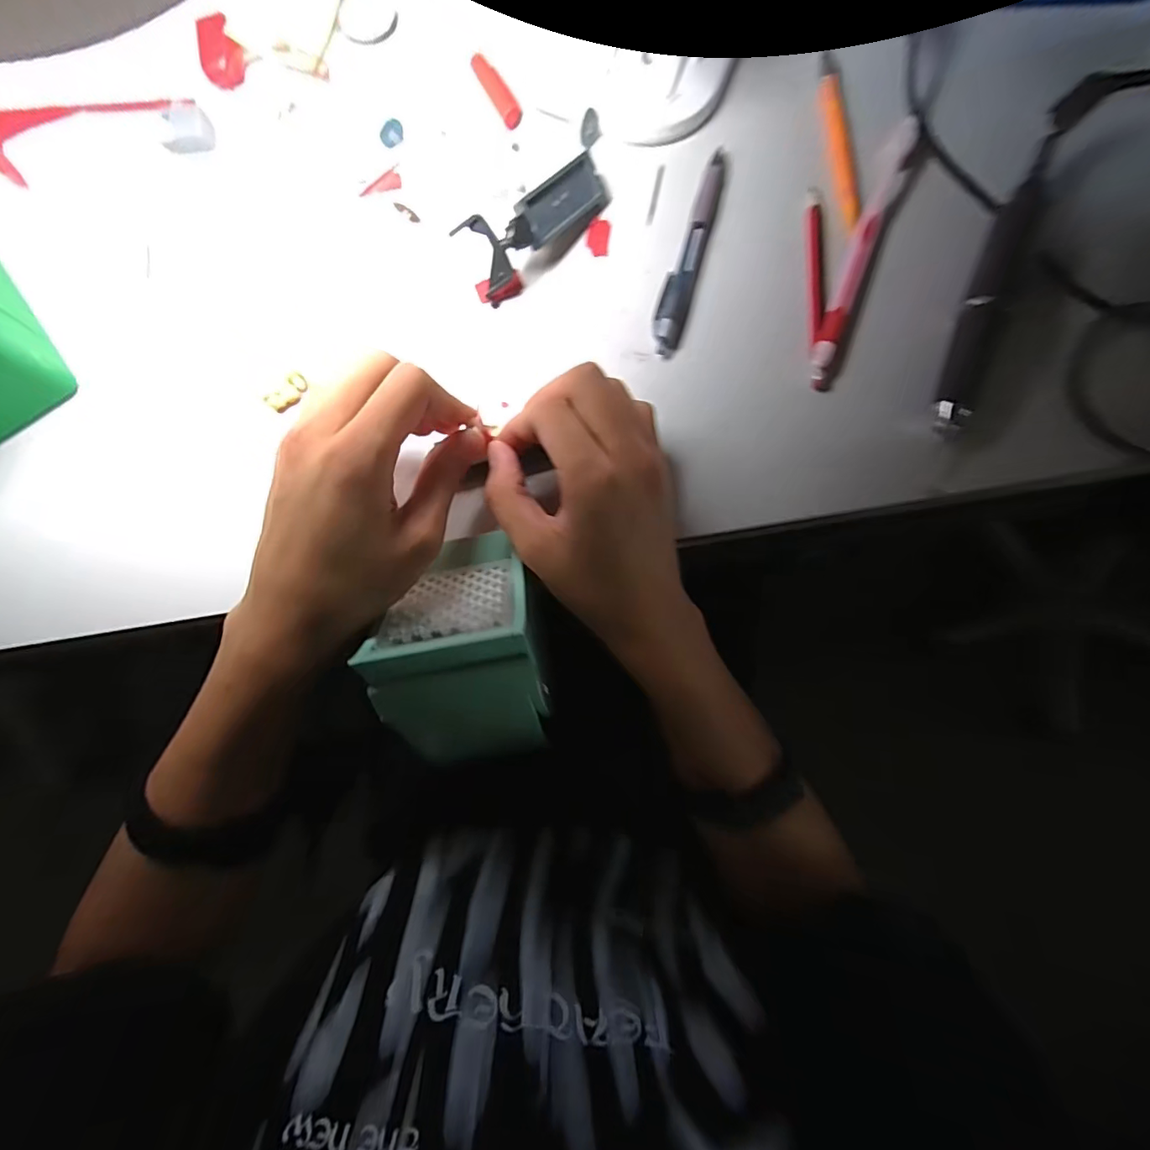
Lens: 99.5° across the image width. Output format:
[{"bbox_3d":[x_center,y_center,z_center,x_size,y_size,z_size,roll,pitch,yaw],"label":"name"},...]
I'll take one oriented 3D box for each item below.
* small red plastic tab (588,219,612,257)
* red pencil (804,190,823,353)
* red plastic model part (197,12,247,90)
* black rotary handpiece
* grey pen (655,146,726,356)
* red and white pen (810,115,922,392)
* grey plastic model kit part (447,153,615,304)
[{"bbox_3d":[0.015,-0.213,0.305,0.014,0.004,0.025,7,84,1],"label":"small red plastic tab"},{"bbox_3d":[0.147,-0.188,0.298,0.009,0.005,0.102,2,84,0],"label":"red pencil"},{"bbox_3d":[-0.228,-0.337,0.314,0.026,0.016,0.034,-24,84,-2],"label":"red plastic model part"},{"bbox_3d":[0.247,-0.173,0.293,0.019,0.018,0.199,23,84,2],"label":"black rotary handpiece"},{"bbox_3d":[0.071,-0.199,0.299,0.018,0.010,0.139,15,84,2],"label":"grey pen"},{"bbox_3d":[0.176,-0.199,0.297,0.016,0.011,0.186,22,84,2],"label":"red and white pen"},{"bbox_3d":[-0.019,-0.211,0.290,0.102,0.033,0.032,-38,85,-4],"label":"grey plastic model kit part"}]

